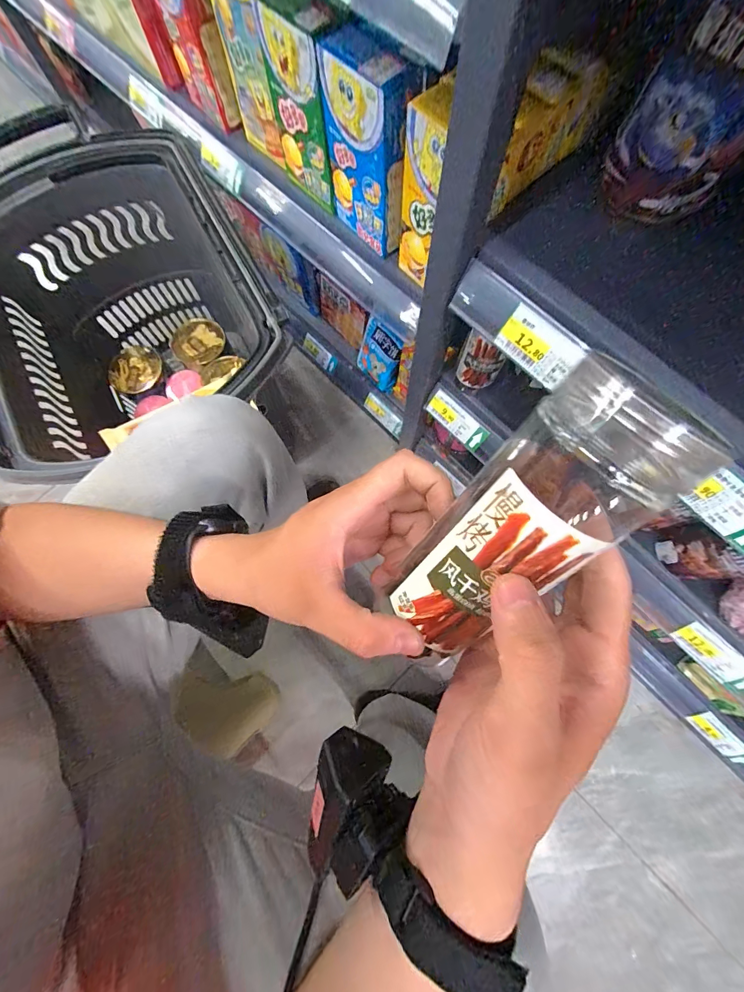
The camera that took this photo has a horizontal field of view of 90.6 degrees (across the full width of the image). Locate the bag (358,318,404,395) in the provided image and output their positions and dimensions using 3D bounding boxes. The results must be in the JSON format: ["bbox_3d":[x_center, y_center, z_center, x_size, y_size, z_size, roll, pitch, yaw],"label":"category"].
[{"bbox_3d":[0.012,-0.247,0.661,0.018,0.127,0.088,-37,73,-27],"label":"bag"}]

